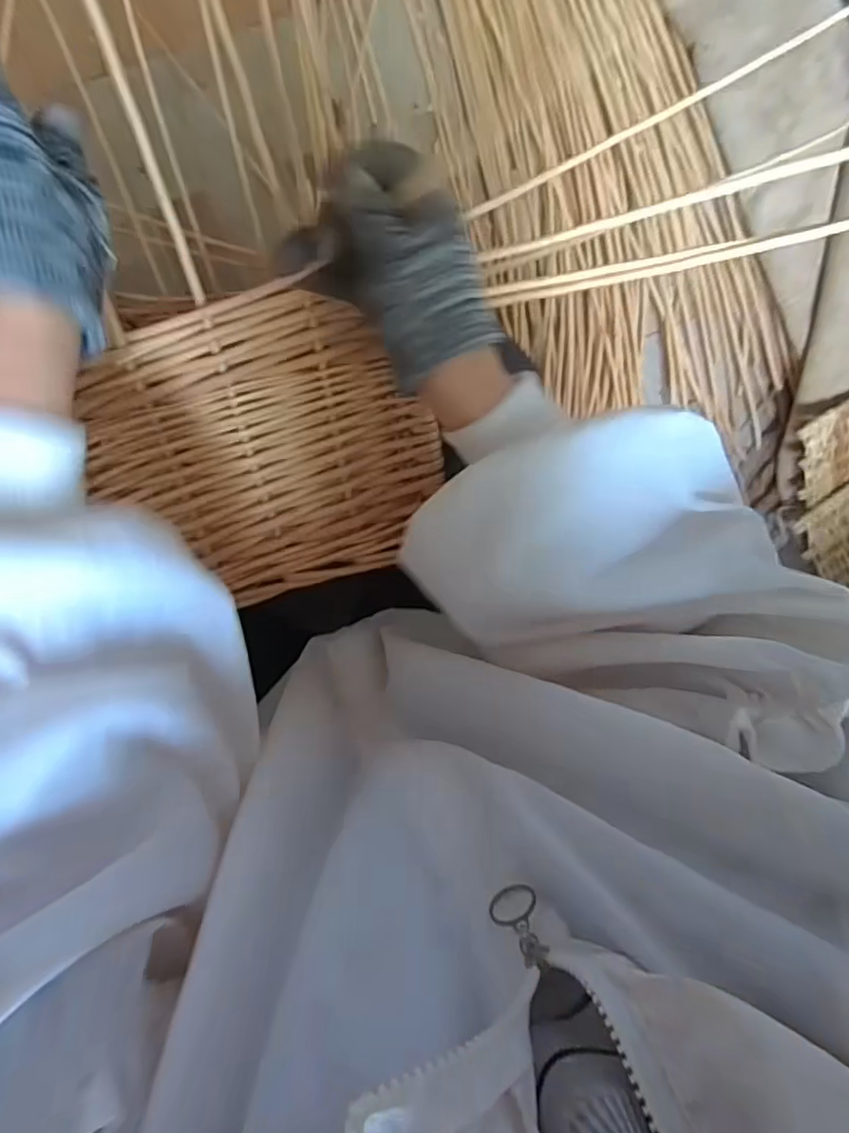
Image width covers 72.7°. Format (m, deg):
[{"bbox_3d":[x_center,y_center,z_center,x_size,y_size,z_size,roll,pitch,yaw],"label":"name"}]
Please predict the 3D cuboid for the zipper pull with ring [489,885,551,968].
[{"bbox_3d":[0.038,0.141,0.228,0.020,0.045,0.004,-29,96,-5],"label":"zipper pull with ring"}]

